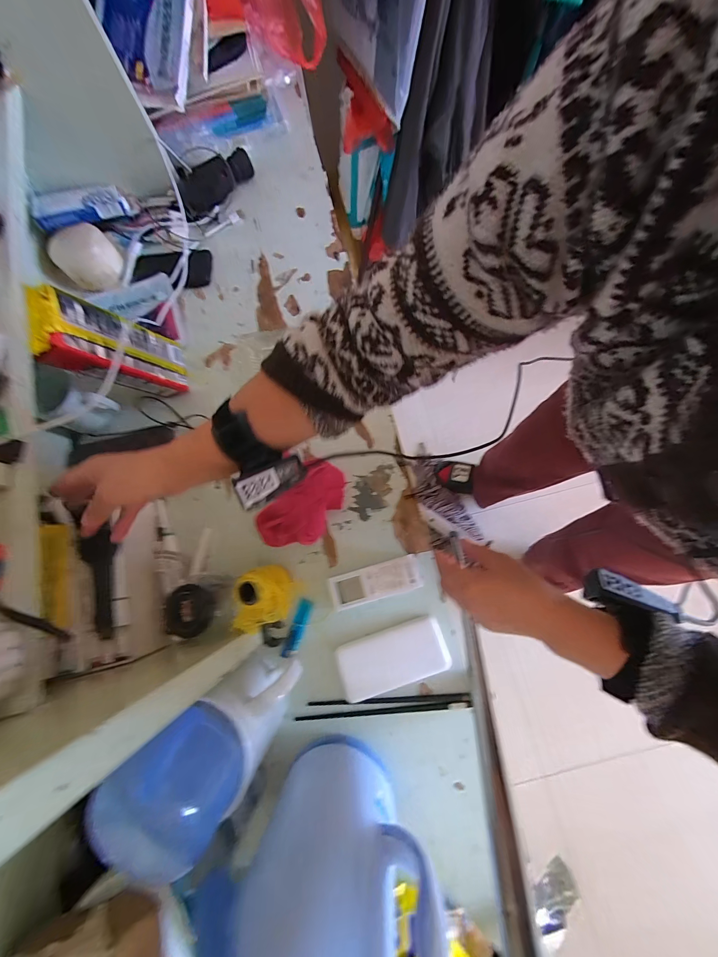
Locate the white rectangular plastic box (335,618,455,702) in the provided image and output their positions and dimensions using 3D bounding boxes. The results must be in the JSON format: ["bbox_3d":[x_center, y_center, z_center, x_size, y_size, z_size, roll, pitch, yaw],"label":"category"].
[{"bbox_3d":[0.043,0.235,0.433,0.144,0.012,0.069,-17,76,-4],"label":"white rectangular plastic box"}]

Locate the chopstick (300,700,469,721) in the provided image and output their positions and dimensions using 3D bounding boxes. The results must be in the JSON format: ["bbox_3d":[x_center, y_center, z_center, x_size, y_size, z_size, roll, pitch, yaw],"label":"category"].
[{"bbox_3d":[0.031,0.298,0.421,0.222,0.010,0.009,-5,76,-1],"label":"chopstick"}]

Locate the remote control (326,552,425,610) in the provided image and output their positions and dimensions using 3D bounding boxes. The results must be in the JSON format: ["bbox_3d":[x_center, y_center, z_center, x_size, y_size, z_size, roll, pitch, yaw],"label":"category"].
[{"bbox_3d":[0.023,0.141,0.451,0.122,0.022,0.043,-15,76,-4],"label":"remote control"}]

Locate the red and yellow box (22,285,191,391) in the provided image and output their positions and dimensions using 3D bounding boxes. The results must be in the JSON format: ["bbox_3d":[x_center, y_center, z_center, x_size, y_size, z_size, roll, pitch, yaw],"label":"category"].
[{"bbox_3d":[-0.324,-0.178,0.445,0.058,0.180,0.088,-32,78,20],"label":"red and yellow box"}]

